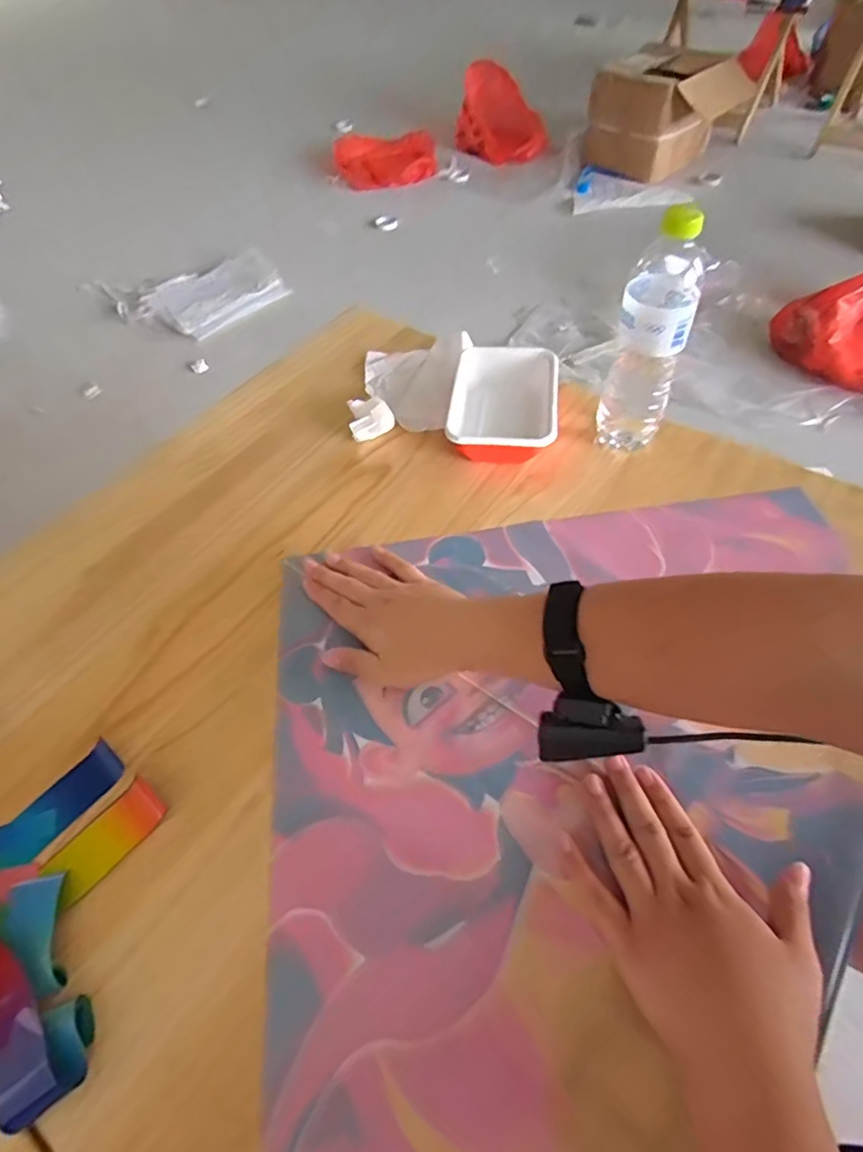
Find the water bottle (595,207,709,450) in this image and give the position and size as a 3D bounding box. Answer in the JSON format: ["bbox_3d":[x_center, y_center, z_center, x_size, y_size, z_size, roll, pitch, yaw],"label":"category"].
[{"bbox_3d":[0.227,-0.244,0.604,0.066,0.233,0.069,22,58,19],"label":"water bottle"}]

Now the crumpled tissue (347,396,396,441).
[{"bbox_3d":[-0.070,-0.186,0.692,0.052,0.039,0.029,-7,53,0],"label":"crumpled tissue"}]

